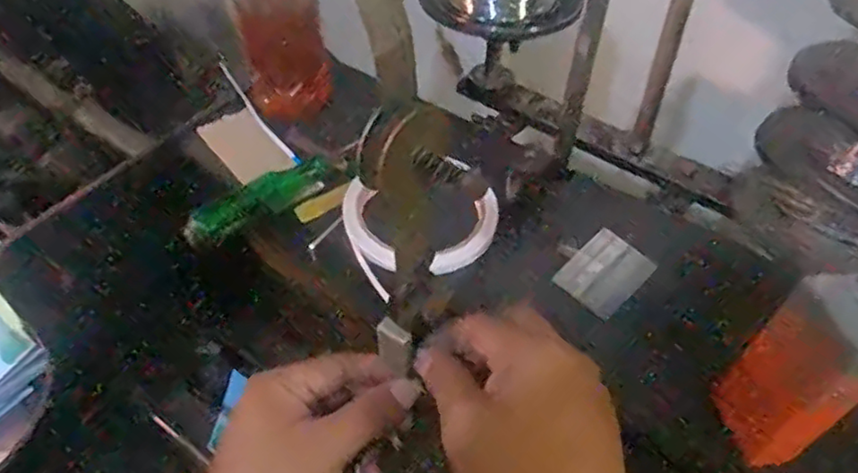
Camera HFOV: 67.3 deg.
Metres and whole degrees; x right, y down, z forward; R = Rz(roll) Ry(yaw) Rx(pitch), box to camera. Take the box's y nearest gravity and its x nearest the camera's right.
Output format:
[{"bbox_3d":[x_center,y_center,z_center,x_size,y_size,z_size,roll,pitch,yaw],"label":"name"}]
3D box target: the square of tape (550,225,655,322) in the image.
[{"bbox_3d":[0.107,0.021,0.389,0.041,0.005,0.058,36,58,26],"label":"square of tape"}]

